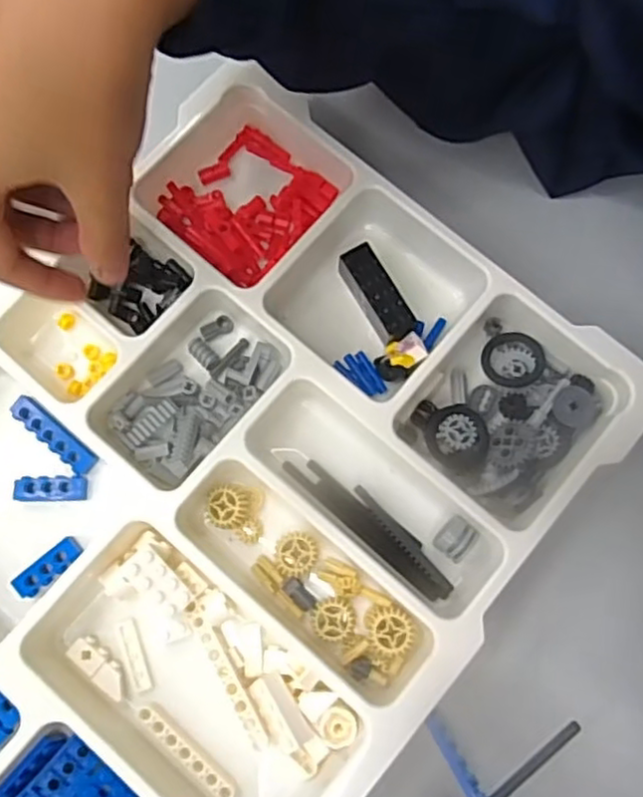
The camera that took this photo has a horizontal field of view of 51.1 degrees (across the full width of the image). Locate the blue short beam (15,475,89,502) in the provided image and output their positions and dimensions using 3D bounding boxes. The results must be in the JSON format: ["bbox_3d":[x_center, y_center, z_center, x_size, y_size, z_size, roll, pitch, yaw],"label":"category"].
[{"bbox_3d":[-0.128,0.043,0.319,0.032,0.008,0.012,-2,75,1],"label":"blue short beam"}]

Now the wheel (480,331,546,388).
[{"bbox_3d":[0.095,-0.020,0.330,0.029,0.006,0.030,0,75,2],"label":"wheel"}]

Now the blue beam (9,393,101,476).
[{"bbox_3d":[-0.127,0.017,0.320,0.047,0.009,0.012,39,80,11],"label":"blue beam"}]

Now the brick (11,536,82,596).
[{"bbox_3d":[-0.127,0.077,0.312,0.032,0.006,0.013,-40,77,-8],"label":"brick"}]

